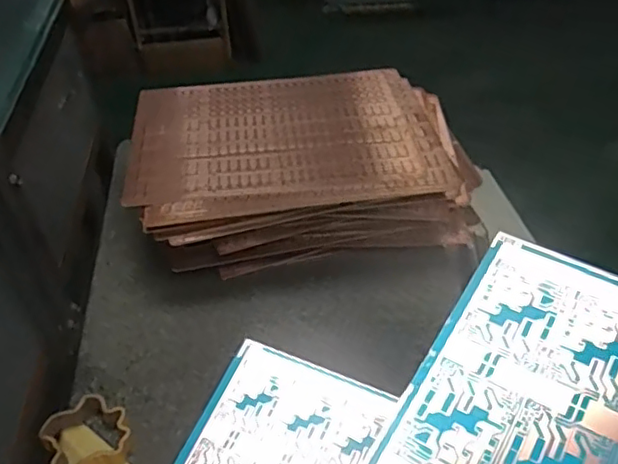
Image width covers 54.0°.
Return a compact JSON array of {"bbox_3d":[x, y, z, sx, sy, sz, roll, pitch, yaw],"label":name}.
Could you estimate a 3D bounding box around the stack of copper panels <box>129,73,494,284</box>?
[{"bbox_3d":[-0.007,-0.085,0.760,0.386,0.108,0.251,-9,44,-7],"label":"stack of copper panels"}]

